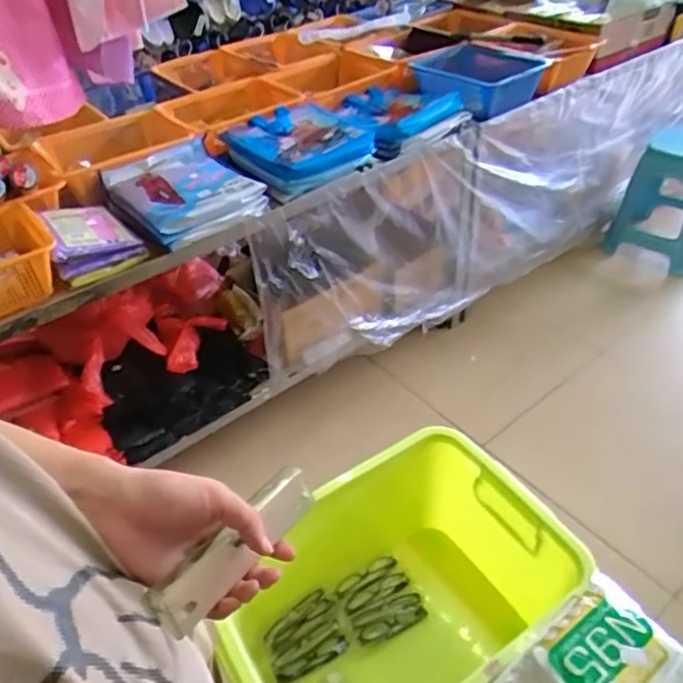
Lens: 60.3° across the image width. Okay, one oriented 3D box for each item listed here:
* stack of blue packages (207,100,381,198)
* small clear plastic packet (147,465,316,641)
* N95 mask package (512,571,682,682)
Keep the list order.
[{"bbox_3d":[-0.139,-0.551,1.637,0.337,0.091,0.392,-29,46,-25],"label":"stack of blue packages"},{"bbox_3d":[-0.077,0.159,0.450,0.141,0.044,0.024,-39,10,-18],"label":"small clear plastic packet"},{"bbox_3d":[0.251,0.325,0.565,0.140,0.096,0.115,-27,46,-23],"label":"N95 mask package"}]

